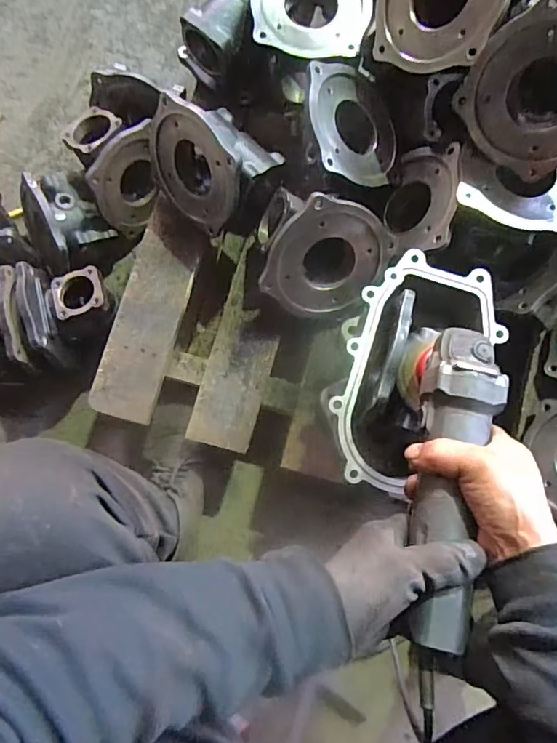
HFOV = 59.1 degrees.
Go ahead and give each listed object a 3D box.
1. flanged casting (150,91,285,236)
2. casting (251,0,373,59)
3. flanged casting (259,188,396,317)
[{"bbox_3d":[-0.085,-0.305,0.702,0.160,0.157,0.121,46,56,6],"label":"flanged casting"},{"bbox_3d":[0.045,-0.501,0.669,0.157,0.020,0.154,0,81,0],"label":"casting"},{"bbox_3d":[0.059,-0.167,0.686,0.169,0.113,0.158,-8,126,-11],"label":"flanged casting"}]

